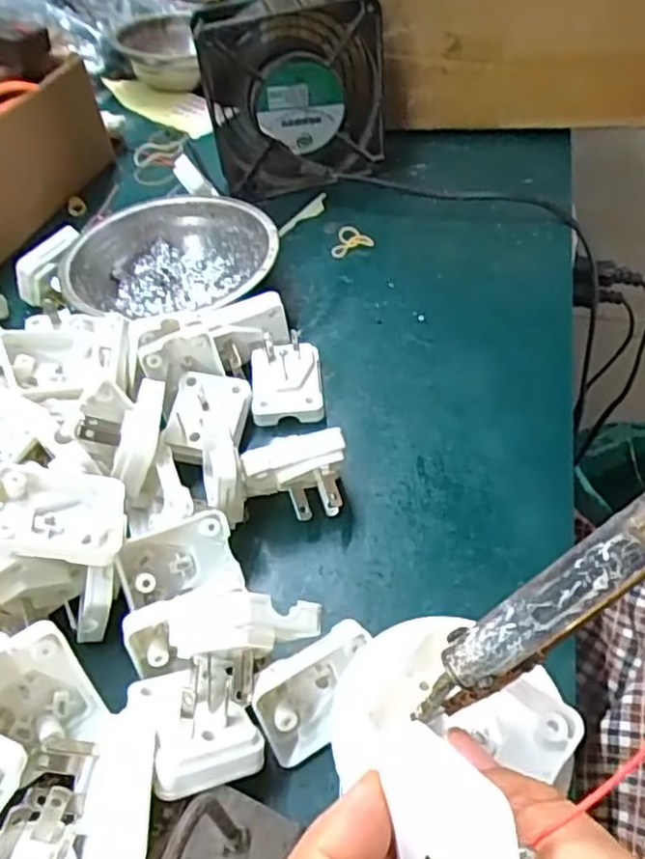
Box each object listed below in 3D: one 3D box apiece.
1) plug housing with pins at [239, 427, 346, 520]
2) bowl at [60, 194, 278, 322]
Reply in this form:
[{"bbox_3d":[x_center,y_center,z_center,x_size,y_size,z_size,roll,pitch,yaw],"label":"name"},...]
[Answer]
[{"bbox_3d":[-0.010,0.024,0.310,0.045,0.041,0.023,-14,49,-7],"label":"plug housing with pins"},{"bbox_3d":[-0.090,-0.094,0.421,0.118,0.040,0.121,-3,49,3],"label":"bowl"}]

